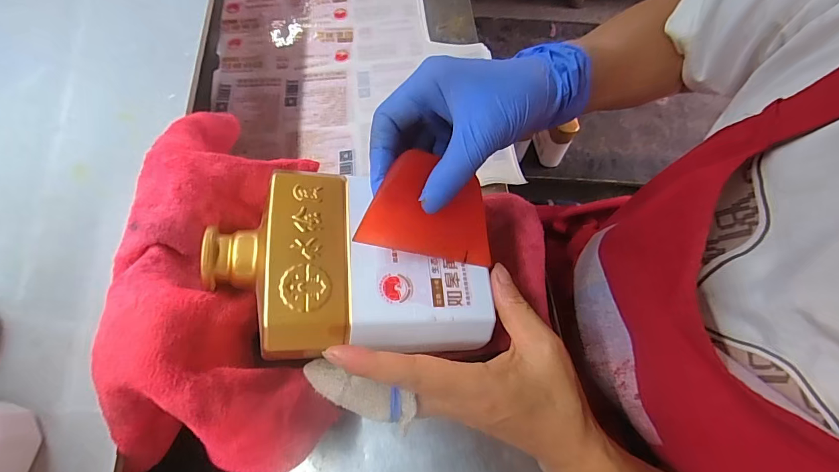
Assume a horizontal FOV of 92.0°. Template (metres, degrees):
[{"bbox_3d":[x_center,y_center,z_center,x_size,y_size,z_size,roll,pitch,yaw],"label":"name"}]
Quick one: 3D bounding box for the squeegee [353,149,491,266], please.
[{"bbox_3d":[0.010,-0.015,0.239,0.085,0.004,0.055,13,94,-25],"label":"squeegee"}]

